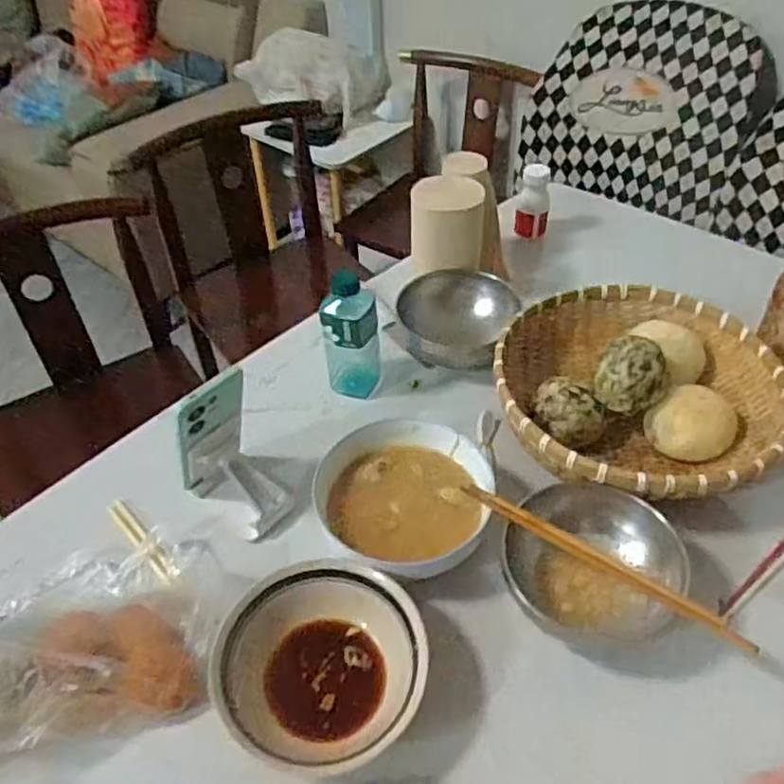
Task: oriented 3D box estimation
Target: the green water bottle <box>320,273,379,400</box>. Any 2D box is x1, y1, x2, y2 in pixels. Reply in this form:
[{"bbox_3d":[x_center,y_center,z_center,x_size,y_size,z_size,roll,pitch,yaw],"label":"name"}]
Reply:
[{"bbox_3d":[-0.047,-0.063,0.794,0.063,0.153,0.056,4,46,8],"label":"green water bottle"}]

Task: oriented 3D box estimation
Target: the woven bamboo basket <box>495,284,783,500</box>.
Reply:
[{"bbox_3d":[0.263,0.002,0.740,0.295,0.100,0.292,-2,45,2],"label":"woven bamboo basket"}]

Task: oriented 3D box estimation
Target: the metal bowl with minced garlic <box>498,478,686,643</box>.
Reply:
[{"bbox_3d":[0.179,0.151,0.609,0.149,0.058,0.120,15,48,17],"label":"metal bowl with minced garlic"}]

